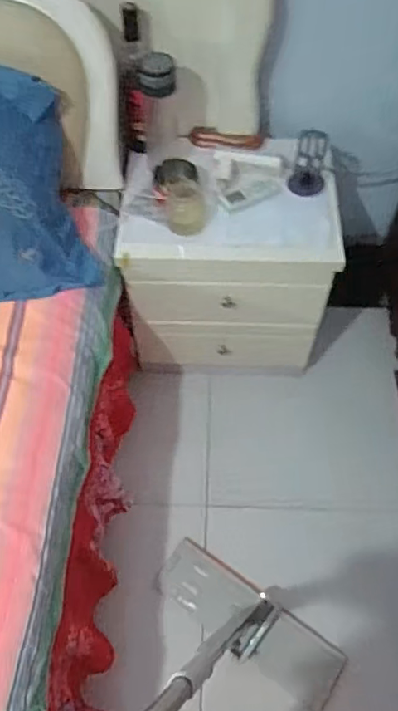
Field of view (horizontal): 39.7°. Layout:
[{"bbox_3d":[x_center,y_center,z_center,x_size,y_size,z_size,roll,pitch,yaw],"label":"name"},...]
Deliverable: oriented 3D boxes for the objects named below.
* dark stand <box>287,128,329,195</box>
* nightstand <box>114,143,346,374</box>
[{"bbox_3d":[0.232,-0.396,1.148,0.076,0.105,0.057,16,60,11],"label":"dark stand"},{"bbox_3d":[0.068,-0.202,1.345,0.449,0.500,0.315,2,59,2],"label":"nightstand"}]

